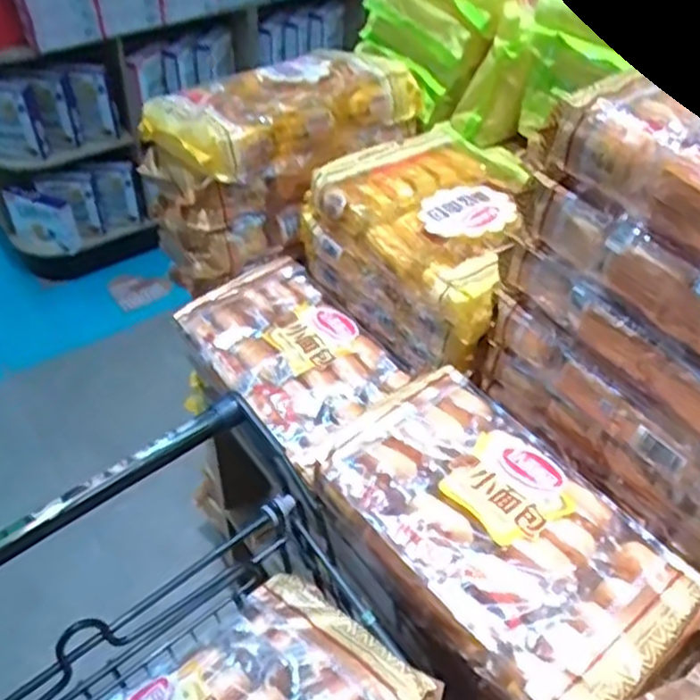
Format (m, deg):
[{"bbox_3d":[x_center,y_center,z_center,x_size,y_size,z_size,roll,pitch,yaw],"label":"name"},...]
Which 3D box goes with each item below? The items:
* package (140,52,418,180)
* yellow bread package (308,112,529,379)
[{"bbox_3d":[-0.079,-0.312,0.916,0.320,0.073,0.151,-26,50,-24],"label":"package"},{"bbox_3d":[0.124,-0.126,0.897,0.247,0.156,0.307,-29,52,-26],"label":"yellow bread package"}]

